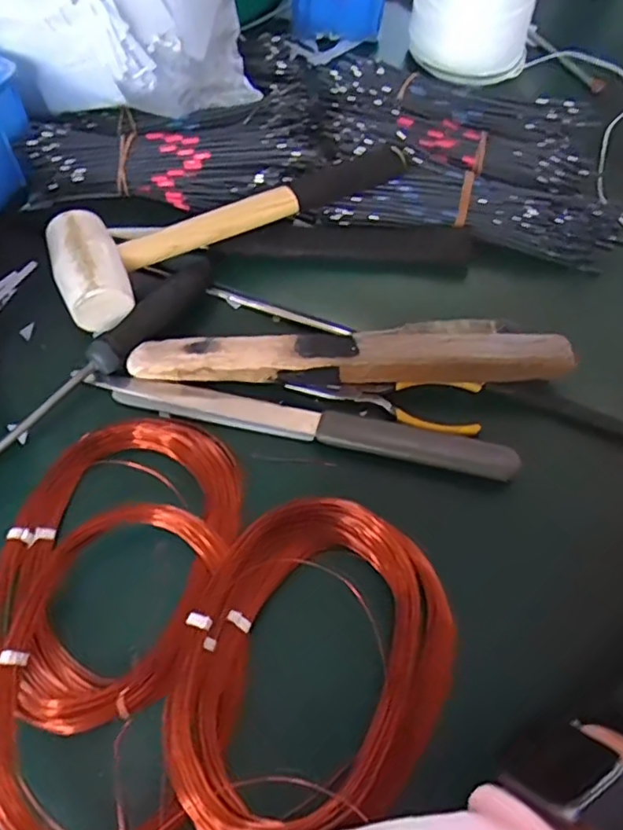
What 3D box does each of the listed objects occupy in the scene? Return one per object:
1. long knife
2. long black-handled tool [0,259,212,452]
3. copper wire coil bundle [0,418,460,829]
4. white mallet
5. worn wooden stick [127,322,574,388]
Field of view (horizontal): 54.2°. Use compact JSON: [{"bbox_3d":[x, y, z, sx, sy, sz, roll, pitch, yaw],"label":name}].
[{"bbox_3d":[-0.007,0.002,0.373,0.258,0.013,0.024,13,59,5],"label":"long knife"},{"bbox_3d":[-0.157,-0.018,0.374,0.030,0.019,0.259,40,65,19],"label":"long black-handled tool"},{"bbox_3d":[-0.058,0.112,0.303,0.238,0.022,0.197,27,61,13],"label":"copper wire coil bundle"},{"bbox_3d":[-0.062,-0.142,0.443,0.257,0.048,0.084,-29,65,-19],"label":"white mallet"},{"bbox_3d":[0.023,-0.044,0.389,0.266,0.034,0.042,2,59,-2],"label":"worn wooden stick"}]

